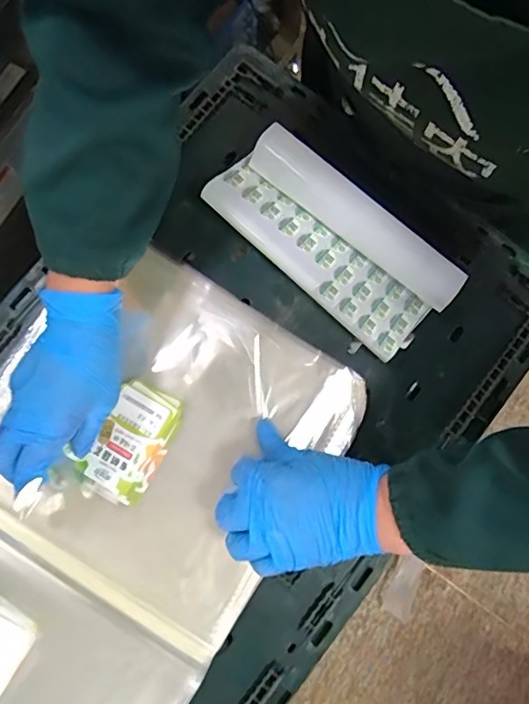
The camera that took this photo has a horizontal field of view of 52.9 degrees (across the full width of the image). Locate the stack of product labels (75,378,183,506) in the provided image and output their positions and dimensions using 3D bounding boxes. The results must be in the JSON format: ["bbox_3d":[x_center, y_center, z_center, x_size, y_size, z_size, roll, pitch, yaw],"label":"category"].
[{"bbox_3d":[-0.107,0.074,0.433,0.057,0.007,0.091,30,81,6],"label":"stack of product labels"}]

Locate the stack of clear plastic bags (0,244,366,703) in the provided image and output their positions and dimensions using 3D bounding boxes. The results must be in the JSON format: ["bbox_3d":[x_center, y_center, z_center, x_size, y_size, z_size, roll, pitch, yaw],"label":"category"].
[{"bbox_3d":[-0.141,0.131,0.427,0.280,0.032,0.428,33,81,7],"label":"stack of clear plastic bags"}]

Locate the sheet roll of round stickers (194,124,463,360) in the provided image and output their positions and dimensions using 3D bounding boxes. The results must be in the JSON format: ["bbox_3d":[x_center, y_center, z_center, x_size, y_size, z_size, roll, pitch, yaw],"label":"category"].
[{"bbox_3d":[0.060,-0.099,0.458,0.210,0.030,0.102,42,82,8],"label":"sheet roll of round stickers"}]

